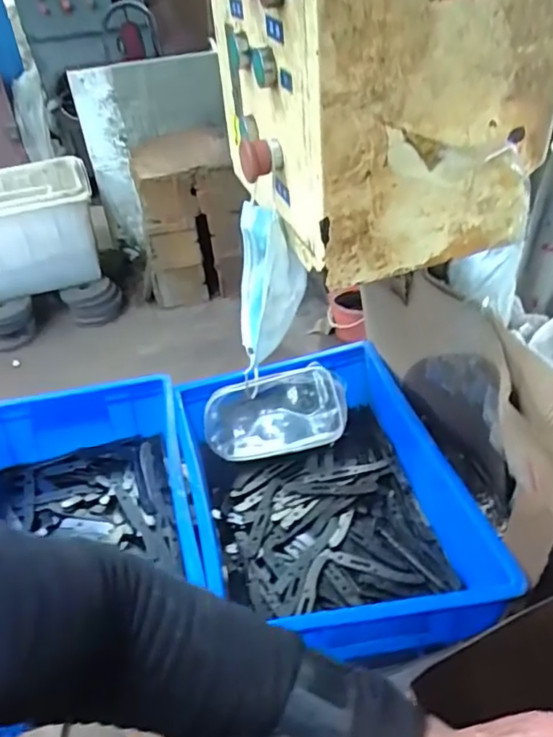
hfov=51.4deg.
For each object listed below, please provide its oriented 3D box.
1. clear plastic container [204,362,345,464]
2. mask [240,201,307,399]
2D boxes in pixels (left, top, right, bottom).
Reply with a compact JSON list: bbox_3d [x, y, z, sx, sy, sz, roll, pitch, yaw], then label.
[{"bbox_3d":[-0.002,0.065,0.820,0.196,0.114,0.050,-8,-5,3],"label":"clear plastic container"},{"bbox_3d":[-0.007,-0.074,0.590,0.067,0.165,0.084,-6,40,-2],"label":"mask"}]

